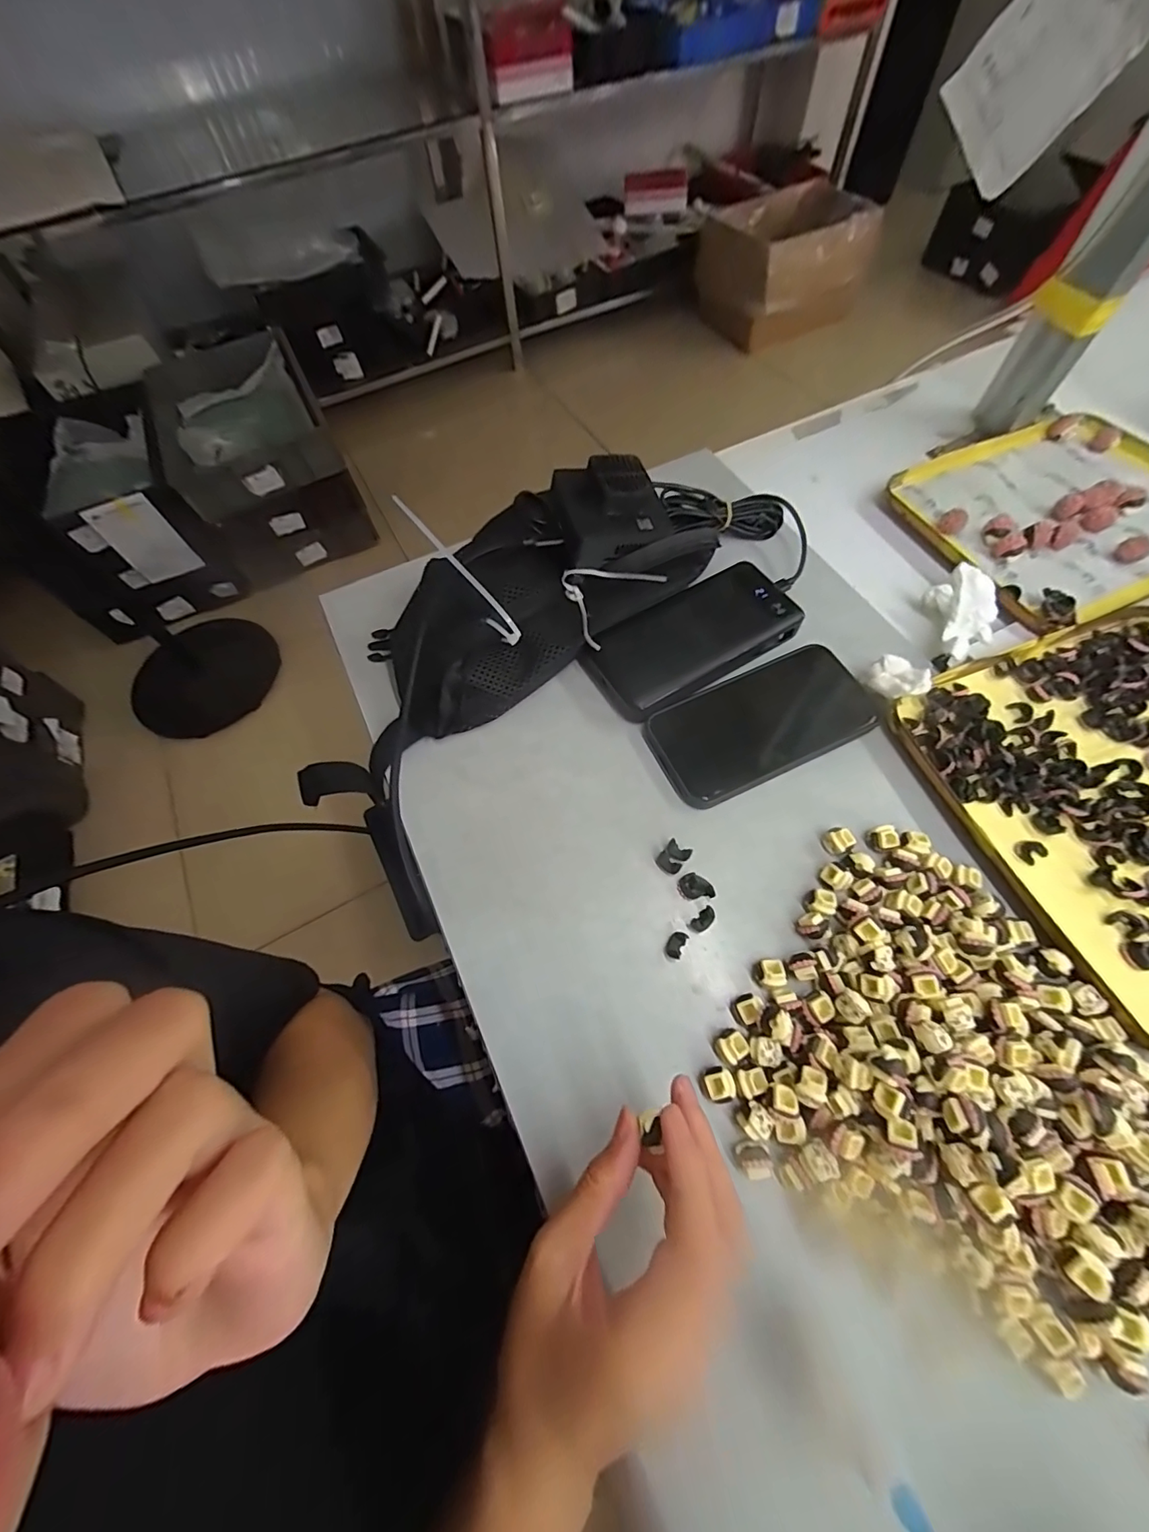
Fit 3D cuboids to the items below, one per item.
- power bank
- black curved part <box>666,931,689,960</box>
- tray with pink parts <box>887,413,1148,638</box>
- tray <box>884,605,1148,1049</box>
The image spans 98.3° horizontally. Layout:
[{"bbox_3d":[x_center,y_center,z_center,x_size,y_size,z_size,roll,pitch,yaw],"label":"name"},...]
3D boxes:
[{"bbox_3d":[0.090,-0.093,0.382,0.159,0.033,0.074,-30,66,-12],"label":"power bank"},{"bbox_3d":[0.061,0.106,0.295,0.009,0.004,0.016,25,67,15],"label":"black curved part"},{"bbox_3d":[0.443,-0.229,0.432,0.276,0.017,0.201,-21,65,-9],"label":"tray with pink parts"},{"bbox_3d":[0.368,0.018,0.316,0.241,0.018,0.238,-20,64,-7],"label":"tray"}]

